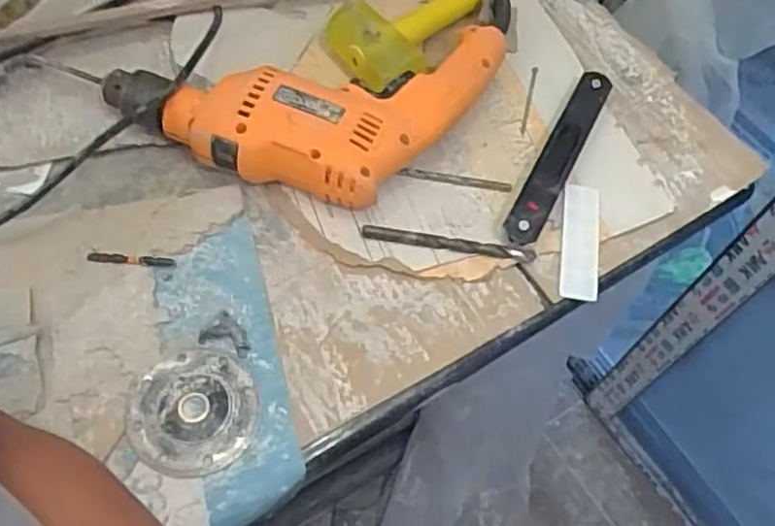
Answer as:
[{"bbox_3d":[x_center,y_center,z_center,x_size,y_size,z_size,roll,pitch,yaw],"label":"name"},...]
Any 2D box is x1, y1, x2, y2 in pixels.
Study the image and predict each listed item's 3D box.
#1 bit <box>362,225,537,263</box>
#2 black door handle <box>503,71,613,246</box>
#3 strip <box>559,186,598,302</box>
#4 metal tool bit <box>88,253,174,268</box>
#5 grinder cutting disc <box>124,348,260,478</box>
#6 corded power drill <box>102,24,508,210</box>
[{"bbox_3d":[0.047,-0.016,0.537,0.130,0.007,0.011,7,61,0],"label":"bit"},{"bbox_3d":[0.139,-0.089,0.575,0.027,0.022,0.181,26,63,10],"label":"black door handle"},{"bbox_3d":[0.148,-0.019,0.549,0.027,0.005,0.098,9,61,1],"label":"strip"},{"bbox_3d":[-0.185,-0.002,0.513,0.061,0.004,0.008,3,62,-2],"label":"metal tool bit"},{"bbox_3d":[-0.127,0.097,0.468,0.082,0.006,0.081,-3,62,-6],"label":"grinder cutting disc"},{"bbox_3d":[-0.043,-0.103,0.546,0.321,0.061,0.128,-10,63,-9],"label":"corded power drill"}]

